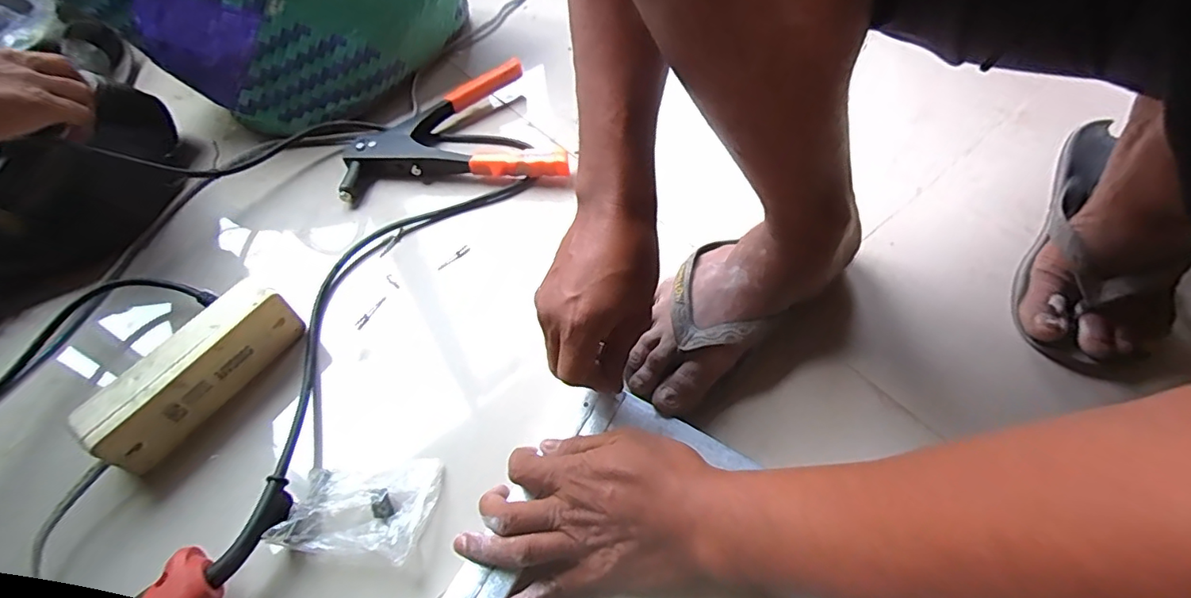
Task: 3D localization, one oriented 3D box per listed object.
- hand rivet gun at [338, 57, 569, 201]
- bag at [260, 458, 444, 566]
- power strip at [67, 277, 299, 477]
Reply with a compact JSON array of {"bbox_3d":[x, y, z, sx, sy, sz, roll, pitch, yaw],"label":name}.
[{"bbox_3d":[-0.156,-0.193,0.620,0.234,0.037,0.182,-6,54,-1],"label":"hand rivet gun"},{"bbox_3d":[-0.161,0.140,0.377,0.092,0.034,0.070,5,54,7],"label":"bag"},{"bbox_3d":[-0.311,0.057,0.430,0.035,0.064,0.153,28,60,22],"label":"power strip"}]

